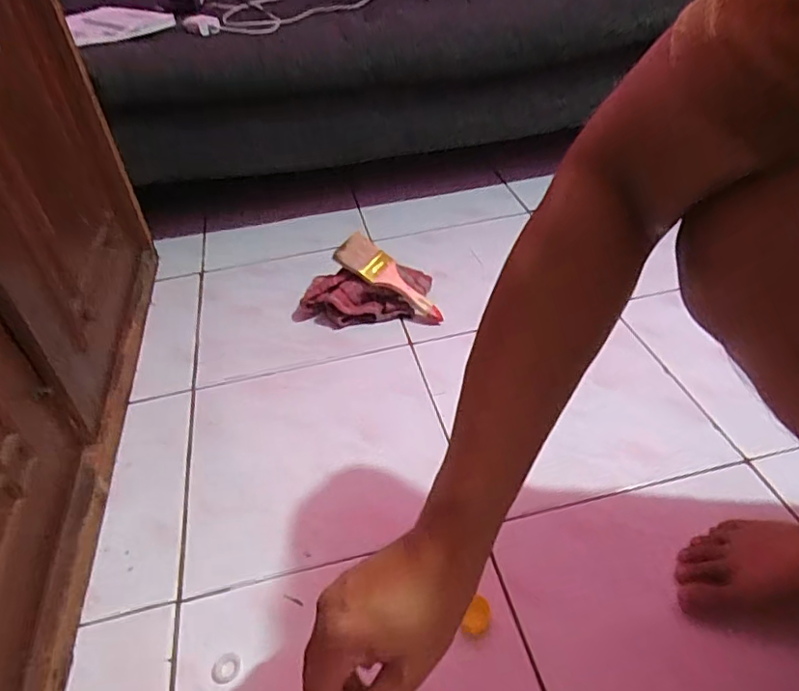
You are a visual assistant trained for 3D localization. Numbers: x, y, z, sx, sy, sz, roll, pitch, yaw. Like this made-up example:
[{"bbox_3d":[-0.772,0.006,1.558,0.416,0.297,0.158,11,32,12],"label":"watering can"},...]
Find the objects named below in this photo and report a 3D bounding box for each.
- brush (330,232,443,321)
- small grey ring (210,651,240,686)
[{"bbox_3d":[-0.010,-0.096,0.829,0.173,0.025,0.060,37,46,-4],"label":"brush"},{"bbox_3d":[-0.150,0.278,0.494,0.024,0.004,0.023,-3,40,2],"label":"small grey ring"}]

